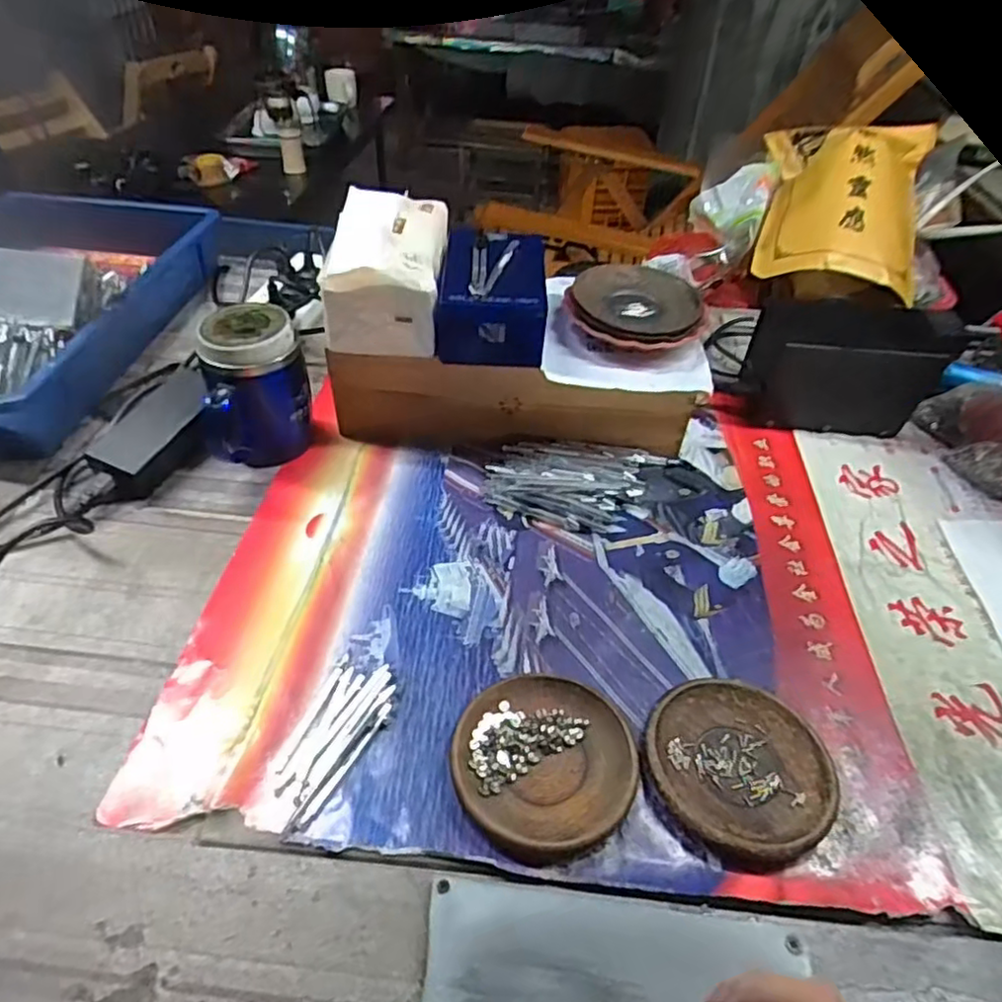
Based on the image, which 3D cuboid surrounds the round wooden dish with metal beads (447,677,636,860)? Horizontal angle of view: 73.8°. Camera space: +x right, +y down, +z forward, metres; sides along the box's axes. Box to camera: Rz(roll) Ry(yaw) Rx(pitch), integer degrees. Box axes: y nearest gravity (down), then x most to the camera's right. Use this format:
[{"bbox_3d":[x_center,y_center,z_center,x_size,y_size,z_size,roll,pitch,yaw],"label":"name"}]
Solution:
[{"bbox_3d":[0.027,0.165,0.427,0.112,0.016,0.116,2,42,-2],"label":"round wooden dish with metal beads"}]

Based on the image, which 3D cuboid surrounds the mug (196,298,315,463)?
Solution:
[{"bbox_3d":[-0.221,-0.095,0.603,0.097,0.134,0.080,-15,46,-20],"label":"mug"}]

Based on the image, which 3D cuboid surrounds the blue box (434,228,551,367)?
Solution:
[{"bbox_3d":[-0.006,-0.189,0.613,0.092,0.070,0.130,4,44,0],"label":"blue box"}]

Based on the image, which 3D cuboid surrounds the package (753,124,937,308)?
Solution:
[{"bbox_3d":[0.443,-0.390,0.879,0.194,0.099,0.291,2,69,34],"label":"package"}]

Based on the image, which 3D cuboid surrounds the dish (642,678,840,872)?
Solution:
[{"bbox_3d":[0.152,0.169,0.429,0.111,0.017,0.115,2,42,-2],"label":"dish"}]

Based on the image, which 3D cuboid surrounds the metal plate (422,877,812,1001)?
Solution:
[{"bbox_3d":[0.058,0.252,0.338,0.194,0.013,0.094,6,42,2],"label":"metal plate"}]

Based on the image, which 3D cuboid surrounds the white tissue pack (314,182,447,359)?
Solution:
[{"bbox_3d":[-0.100,-0.211,0.613,0.094,0.090,0.145,4,44,0],"label":"white tissue pack"}]

